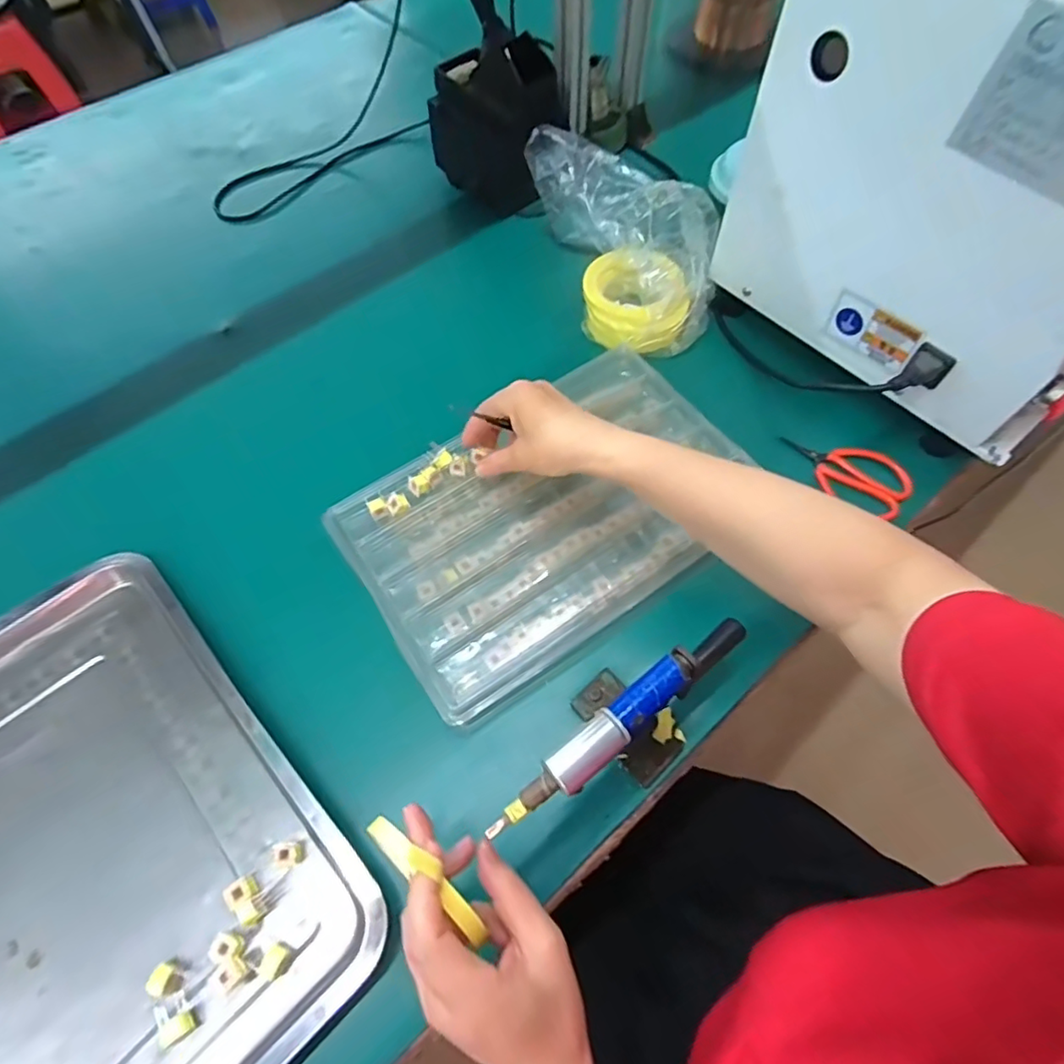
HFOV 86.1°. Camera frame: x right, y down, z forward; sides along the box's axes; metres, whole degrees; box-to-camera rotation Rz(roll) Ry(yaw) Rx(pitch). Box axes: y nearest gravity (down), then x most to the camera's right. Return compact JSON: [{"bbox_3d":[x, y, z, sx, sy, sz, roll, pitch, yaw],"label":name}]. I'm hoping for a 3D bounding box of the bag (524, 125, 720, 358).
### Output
[{"bbox_3d":[0.113,-0.318,0.611,0.153,0.096,0.257,-19,63,-9],"label":"bag"}]

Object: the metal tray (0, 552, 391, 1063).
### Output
[{"bbox_3d":[-0.317,0.224,0.387,0.287,0.033,0.384,-41,70,-19],"label":"metal tray"}]

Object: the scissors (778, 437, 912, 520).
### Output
[{"bbox_3d":[0.287,-0.059,0.527,0.113,0.015,0.057,30,66,16],"label":"scissors"}]

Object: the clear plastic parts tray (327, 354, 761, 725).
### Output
[{"bbox_3d":[0.014,-0.021,0.486,0.320,0.038,0.217,-33,68,-16],"label":"clear plastic parts tray"}]

